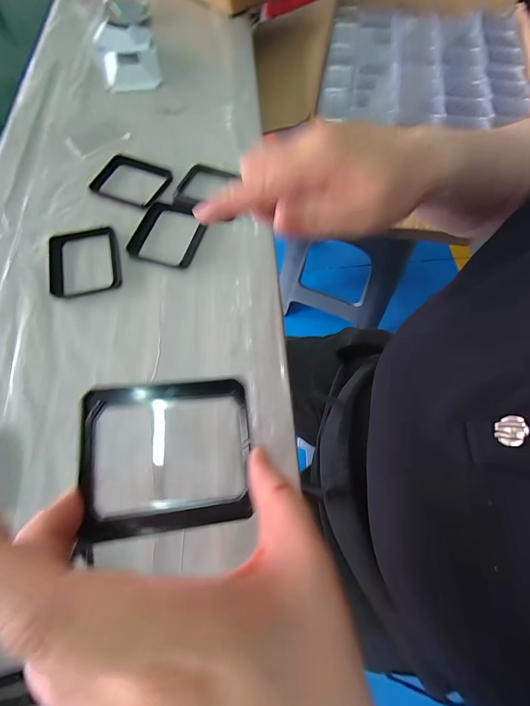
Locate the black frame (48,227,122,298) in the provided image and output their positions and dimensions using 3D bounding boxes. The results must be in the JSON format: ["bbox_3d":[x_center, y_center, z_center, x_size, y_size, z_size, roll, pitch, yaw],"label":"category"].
[{"bbox_3d":[-0.190,-0.094,0.313,0.071,0.008,0.079,-14,69,-5],"label":"black frame"}]

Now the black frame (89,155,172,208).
[{"bbox_3d":[-0.158,-0.205,0.357,0.084,0.005,0.066,19,69,8],"label":"black frame"}]

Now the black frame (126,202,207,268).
[{"bbox_3d":[-0.106,-0.133,0.332,0.072,0.008,0.085,13,69,5],"label":"black frame"}]

